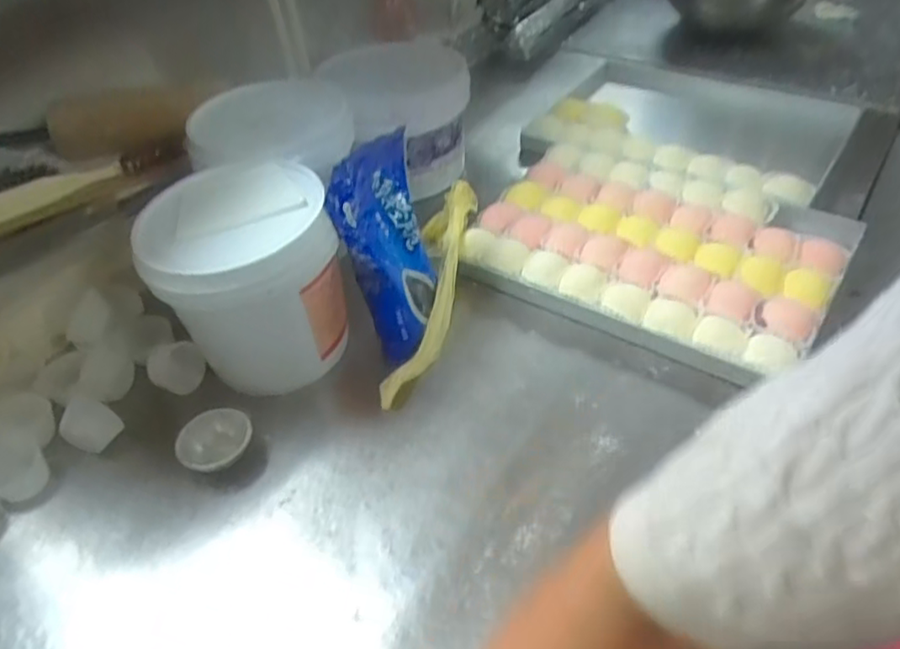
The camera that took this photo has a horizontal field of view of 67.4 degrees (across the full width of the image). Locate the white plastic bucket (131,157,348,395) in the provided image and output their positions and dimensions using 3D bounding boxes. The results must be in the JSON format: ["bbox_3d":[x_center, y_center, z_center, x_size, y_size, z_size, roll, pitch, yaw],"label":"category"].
[{"bbox_3d":[-0.207,-0.050,0.724,0.177,0.190,0.161,-3,44,3],"label":"white plastic bucket"}]

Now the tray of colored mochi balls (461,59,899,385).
[{"bbox_3d":[0.281,-0.193,0.901,0.458,0.075,0.538,21,51,25],"label":"tray of colored mochi balls"}]

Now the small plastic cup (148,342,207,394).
[{"bbox_3d":[-0.305,0.048,0.754,0.047,0.045,0.055,22,51,26],"label":"small plastic cup"}]

